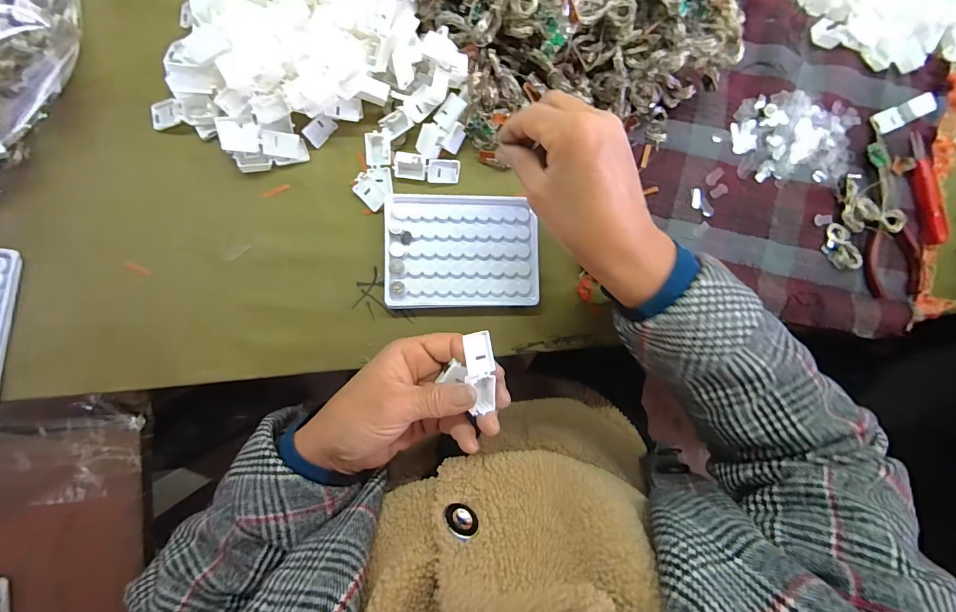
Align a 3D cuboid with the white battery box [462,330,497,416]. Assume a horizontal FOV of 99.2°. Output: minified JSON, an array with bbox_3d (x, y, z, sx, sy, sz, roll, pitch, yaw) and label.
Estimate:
[{"bbox_3d":[0.002,0.044,0.273,0.019,0.016,0.052,-8,102,-7],"label":"white battery box"}]

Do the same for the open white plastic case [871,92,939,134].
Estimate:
[{"bbox_3d":[0.407,-0.184,0.389,0.057,0.007,0.020,-24,90,6],"label":"open white plastic case"}]

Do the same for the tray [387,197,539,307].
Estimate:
[{"bbox_3d":[-0.013,-0.047,0.353,0.129,0.017,0.096,-1,87,-7],"label":"tray"}]

